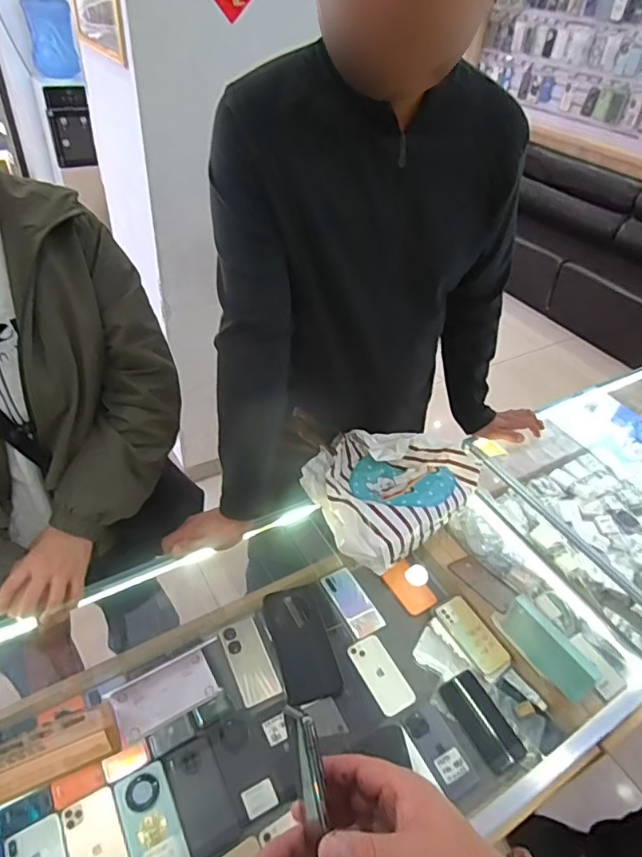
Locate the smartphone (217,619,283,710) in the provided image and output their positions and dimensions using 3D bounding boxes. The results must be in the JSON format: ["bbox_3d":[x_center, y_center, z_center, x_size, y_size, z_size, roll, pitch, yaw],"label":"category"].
[{"bbox_3d":[-0.138,0.450,1.024,0.078,0.008,0.160,-11,49,-29],"label":"smartphone"}]

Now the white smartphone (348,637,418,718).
[{"bbox_3d":[0.119,0.480,1.030,0.072,0.006,0.148,-17,47,-25],"label":"white smartphone"}]

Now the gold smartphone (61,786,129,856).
[{"bbox_3d":[-0.336,0.638,0.792,0.076,0.011,0.154,-19,47,-26],"label":"gold smartphone"}]

